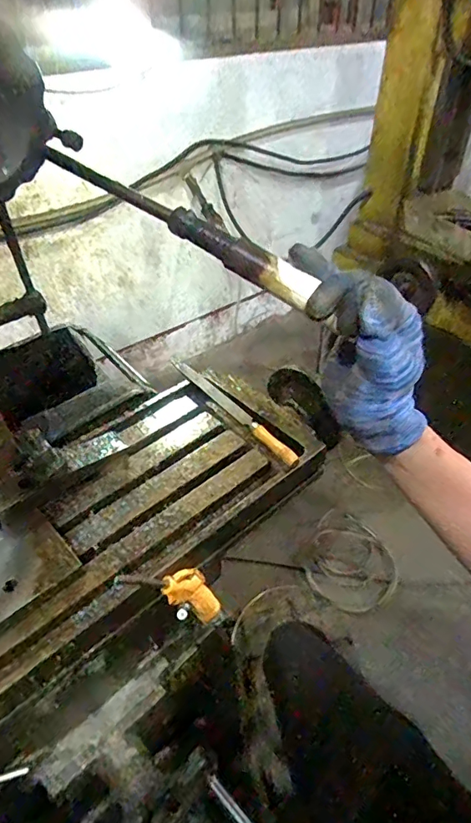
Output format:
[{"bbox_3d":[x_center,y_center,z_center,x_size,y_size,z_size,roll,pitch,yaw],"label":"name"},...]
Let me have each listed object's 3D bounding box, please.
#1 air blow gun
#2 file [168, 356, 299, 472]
[{"bbox_3d":[-0.058,0.191,0.527,0.049,0.194,0.022,-39,50,-2],"label":"air blow gun"},{"bbox_3d":[-0.010,-0.011,0.691,0.024,0.024,0.286,-27,48,-26],"label":"file"}]

